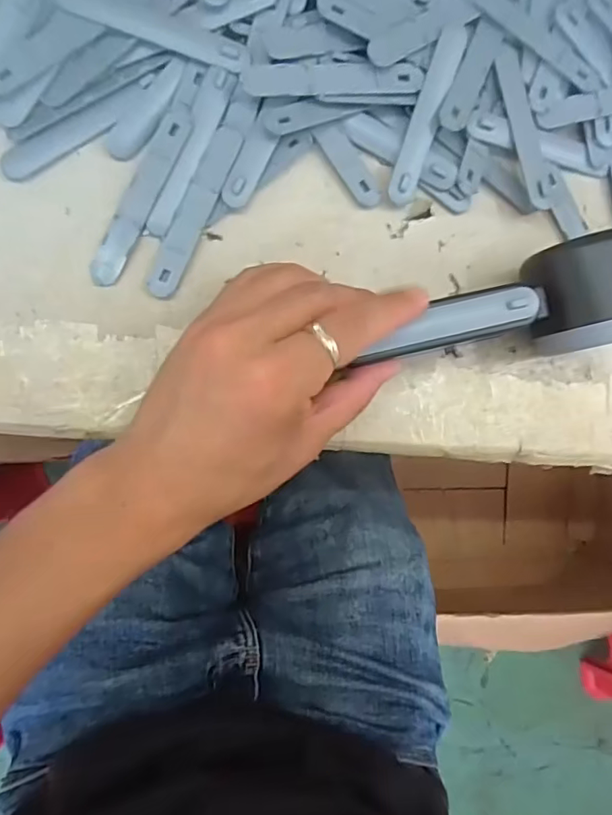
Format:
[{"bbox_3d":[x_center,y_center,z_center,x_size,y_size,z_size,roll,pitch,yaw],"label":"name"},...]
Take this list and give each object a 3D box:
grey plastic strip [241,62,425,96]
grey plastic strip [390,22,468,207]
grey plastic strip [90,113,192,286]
[{"bbox_3d":[0.015,-0.171,0.272,0.093,0.007,0.017,-6,93,-8],"label":"grey plastic strip"},{"bbox_3d":[0.065,-0.157,0.281,0.015,0.005,0.095,17,95,-15],"label":"grey plastic strip"},{"bbox_3d":[-0.085,-0.106,0.267,0.016,0.004,0.093,26,89,-8],"label":"grey plastic strip"}]

